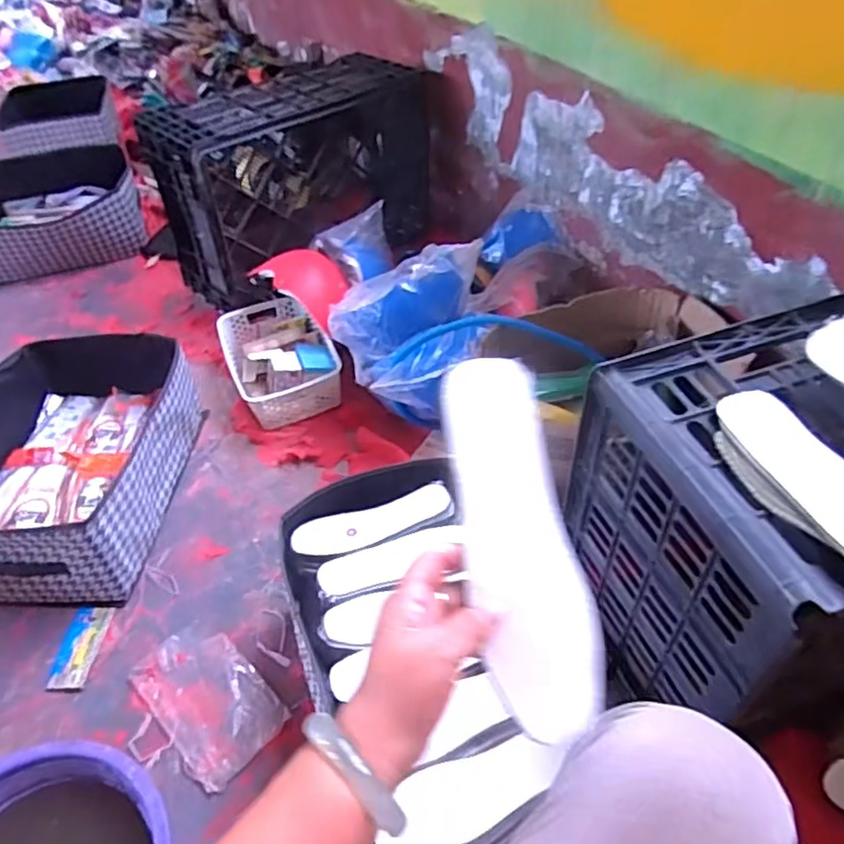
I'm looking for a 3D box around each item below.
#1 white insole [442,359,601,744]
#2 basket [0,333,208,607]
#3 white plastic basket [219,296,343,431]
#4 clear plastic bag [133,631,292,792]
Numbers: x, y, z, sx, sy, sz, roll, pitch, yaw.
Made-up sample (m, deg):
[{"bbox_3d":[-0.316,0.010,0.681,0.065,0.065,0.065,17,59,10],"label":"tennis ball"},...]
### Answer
[{"bbox_3d":[0.061,0.074,0.397,0.068,0.013,0.226,-12,84,-5],"label":"white insole"},{"bbox_3d":[-0.574,0.050,1.065,0.320,0.165,0.455,-1,46,3],"label":"basket"},{"bbox_3d":[-0.289,-0.132,1.300,0.196,0.091,0.299,-19,48,-15],"label":"white plastic basket"},{"bbox_3d":[-0.288,0.366,0.863,0.201,0.014,0.131,34,56,31],"label":"clear plastic bag"}]

